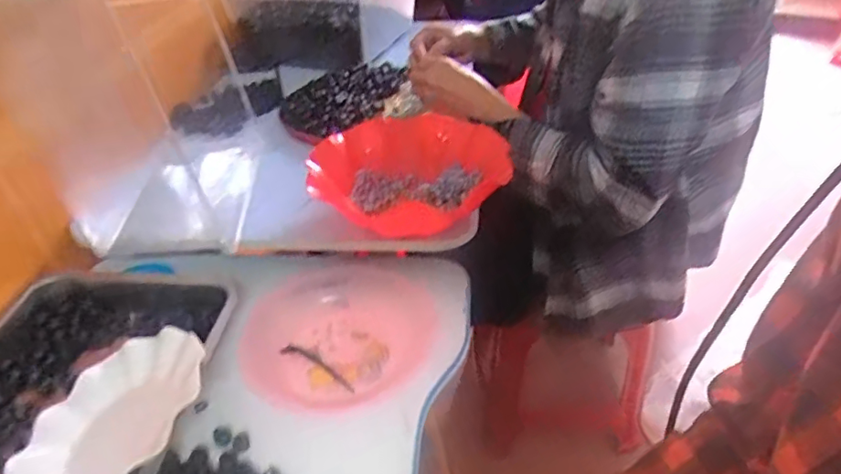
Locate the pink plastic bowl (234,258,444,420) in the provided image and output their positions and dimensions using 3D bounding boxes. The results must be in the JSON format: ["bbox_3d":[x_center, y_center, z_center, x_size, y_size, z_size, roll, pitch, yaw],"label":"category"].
[{"bbox_3d":[-0.082,0.098,0.597,0.217,0.035,0.178,-22,42,-24],"label":"pink plastic bowl"}]

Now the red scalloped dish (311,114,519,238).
[{"bbox_3d":[-0.017,-0.083,0.662,0.214,0.054,0.197,-2,38,1],"label":"red scalloped dish"}]

